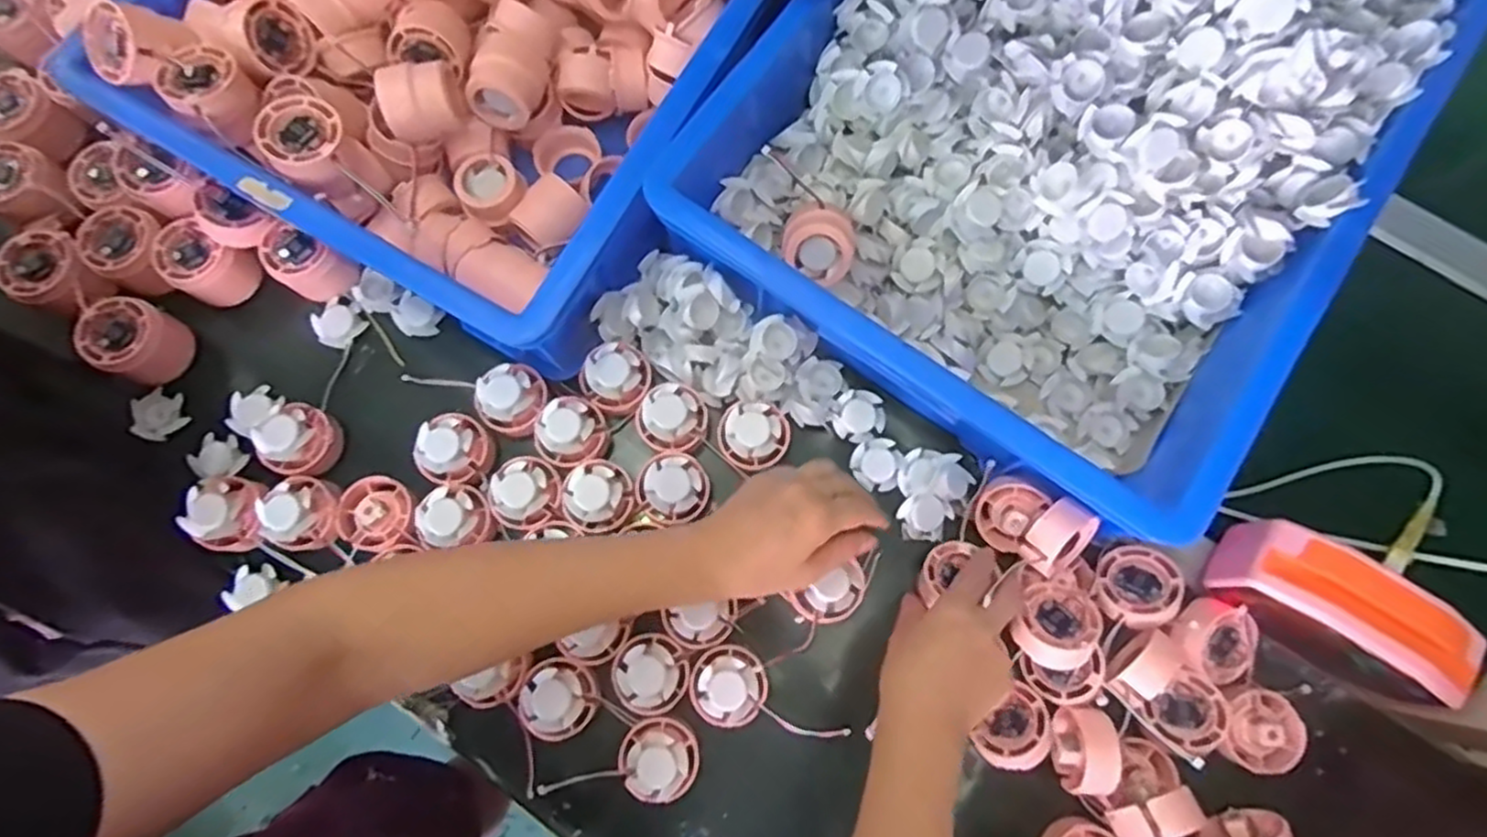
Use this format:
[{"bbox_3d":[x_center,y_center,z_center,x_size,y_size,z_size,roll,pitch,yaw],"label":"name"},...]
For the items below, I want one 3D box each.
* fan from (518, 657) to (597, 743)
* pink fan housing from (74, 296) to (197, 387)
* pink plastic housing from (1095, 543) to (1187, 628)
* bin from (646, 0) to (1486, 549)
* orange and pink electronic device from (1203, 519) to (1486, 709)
[{"bbox_3d":[-0.133,0.199,0.515,0.051,0.026,0.053,0,78,0],"label":"fan"},{"bbox_3d":[-0.474,-0.060,0.570,0.047,0.053,0.057,18,79,4],"label":"pink fan housing"},{"bbox_3d":[0.283,0.122,0.526,0.054,0.027,0.058,11,62,28],"label":"pink plastic housing"},{"bbox_3d":[0.264,-0.265,0.535,0.411,0.127,0.572,35,81,7],"label":"bin"},{"bbox_3d":[0.401,0.130,0.489,0.139,0.057,0.064,35,81,7],"label":"orange and pink electronic device"}]

